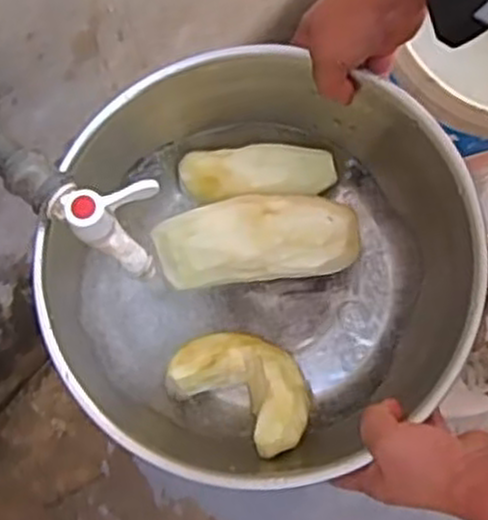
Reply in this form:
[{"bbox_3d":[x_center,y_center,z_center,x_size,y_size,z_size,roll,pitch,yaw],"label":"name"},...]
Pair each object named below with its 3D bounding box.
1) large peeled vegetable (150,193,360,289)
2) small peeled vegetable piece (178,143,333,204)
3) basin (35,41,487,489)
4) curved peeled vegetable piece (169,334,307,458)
[{"bbox_3d":[0.009,-0.018,0.604,0.151,0.038,0.063,-4,79,-2],"label":"large peeled vegetable"},{"bbox_3d":[0.011,-0.069,0.627,0.120,0.021,0.040,-2,79,-1],"label":"small peeled vegetable piece"},{"bbox_3d":[0.022,0.006,0.573,0.287,0.097,0.286,0,79,-1],"label":"basin"},{"bbox_3d":[0.000,0.090,0.584,0.105,0.047,0.069,34,80,6],"label":"curved peeled vegetable piece"}]

